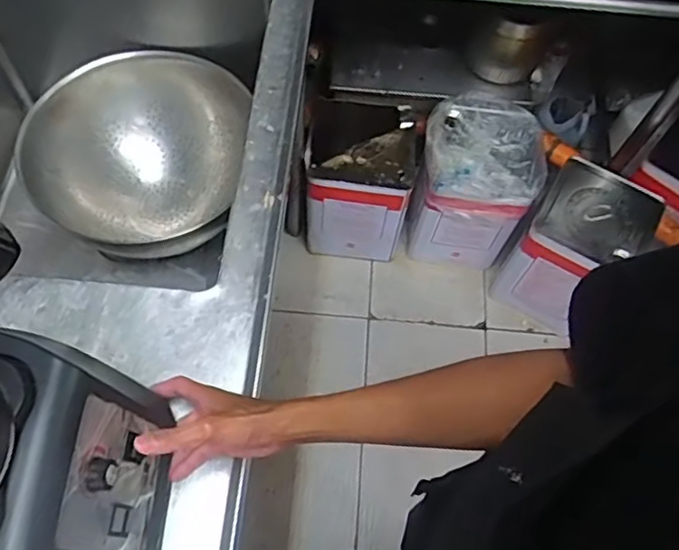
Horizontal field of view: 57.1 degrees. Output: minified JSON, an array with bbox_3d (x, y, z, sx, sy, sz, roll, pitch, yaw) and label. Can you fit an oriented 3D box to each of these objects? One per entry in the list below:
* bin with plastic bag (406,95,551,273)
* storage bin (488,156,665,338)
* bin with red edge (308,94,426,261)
[{"bbox_3d":[0.326,-0.220,1.551,0.259,0.345,0.279,13,64,3],"label":"bin with plastic bag"},{"bbox_3d":[0.552,-0.058,1.500,0.224,0.346,0.258,31,66,11],"label":"storage bin"},{"bbox_3d":[0.052,-0.227,1.565,0.243,0.356,0.259,12,64,3],"label":"bin with red edge"}]

